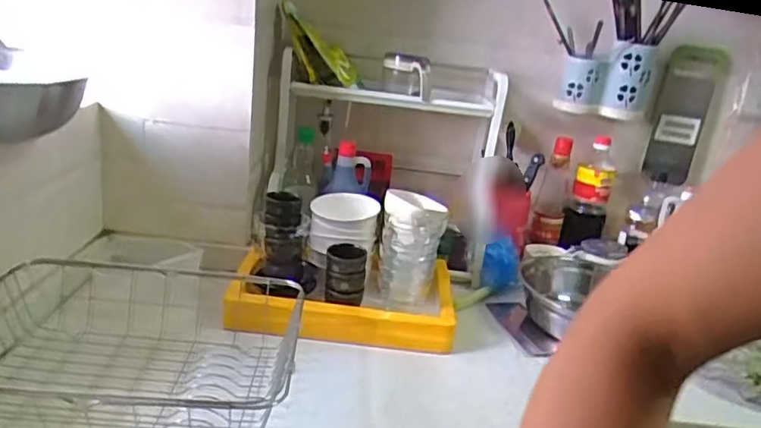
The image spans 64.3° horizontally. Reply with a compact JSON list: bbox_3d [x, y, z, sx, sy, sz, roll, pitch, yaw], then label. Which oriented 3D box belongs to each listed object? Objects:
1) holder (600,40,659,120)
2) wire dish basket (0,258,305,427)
[{"bbox_3d":[0.496,-0.265,1.208,0.081,0.150,0.089,17,21,24],"label":"holder"},{"bbox_3d":[-0.309,0.156,0.746,0.358,0.101,0.276,7,19,-3],"label":"wire dish basket"}]

